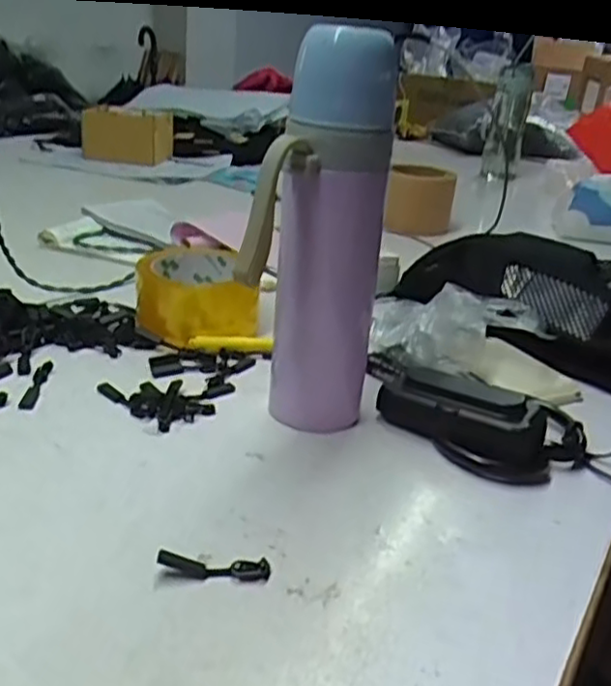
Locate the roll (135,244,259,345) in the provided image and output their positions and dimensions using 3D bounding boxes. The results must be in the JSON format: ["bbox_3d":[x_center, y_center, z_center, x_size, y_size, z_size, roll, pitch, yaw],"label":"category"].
[{"bbox_3d":[-0.088,-0.041,0.584,0.095,0.053,0.102,5,25,-3],"label":"roll"}]

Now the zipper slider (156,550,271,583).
[{"bbox_3d":[-0.044,0.107,0.336,0.053,0.010,0.011,5,25,-3],"label":"zipper slider"}]

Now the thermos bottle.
[{"bbox_3d":[0.007,-0.053,0.418,0.063,0.244,0.090,14,26,15],"label":"thermos bottle"}]

